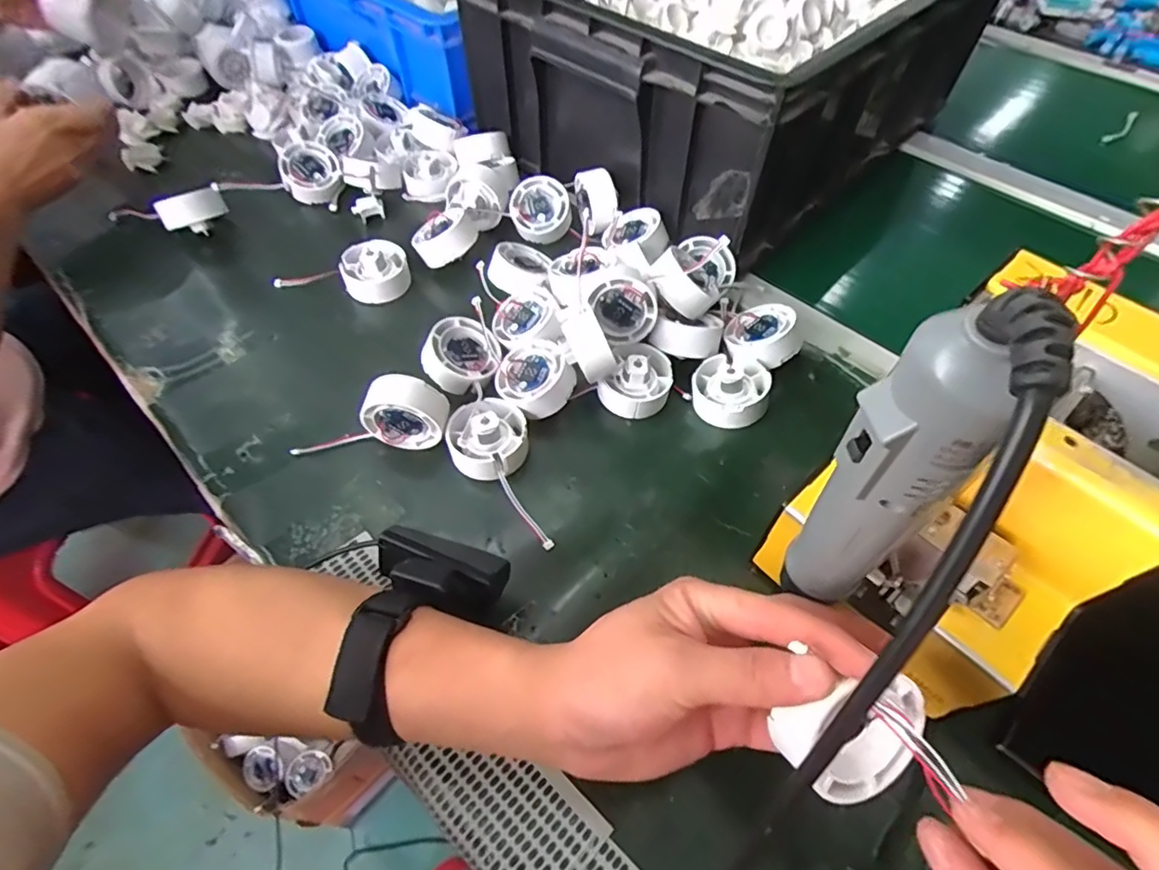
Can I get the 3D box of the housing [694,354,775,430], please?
[{"bbox_3d":[0.110,-0.032,0.423,0.053,0.028,0.060,11,56,7],"label":"housing"}]

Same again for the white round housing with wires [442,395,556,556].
[{"bbox_3d":[-0.055,0.024,0.387,0.052,0.032,0.110,-14,57,-10],"label":"white round housing with wires"}]

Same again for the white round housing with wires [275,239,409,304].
[{"bbox_3d":[-0.204,-0.147,0.502,0.110,0.033,0.049,11,56,7],"label":"white round housing with wires"}]

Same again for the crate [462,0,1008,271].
[{"bbox_3d":[0.155,-0.397,0.592,0.443,0.164,0.362,-37,63,-22],"label":"crate"}]

